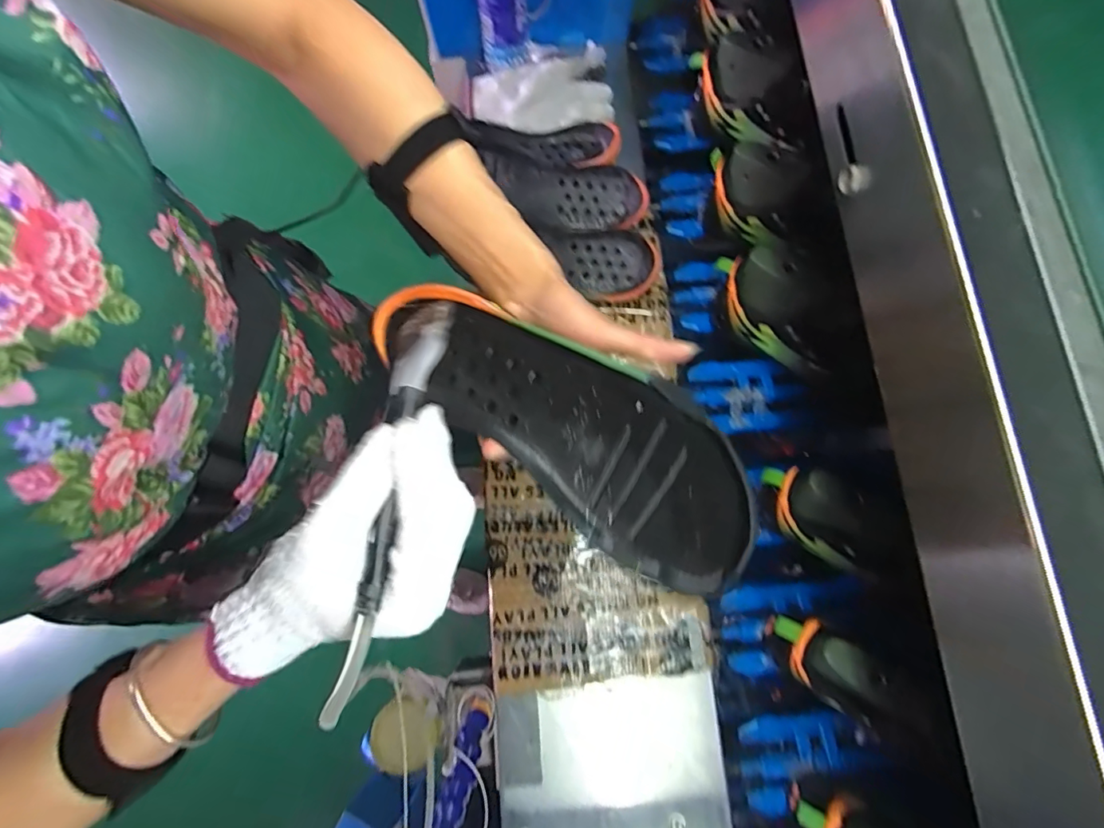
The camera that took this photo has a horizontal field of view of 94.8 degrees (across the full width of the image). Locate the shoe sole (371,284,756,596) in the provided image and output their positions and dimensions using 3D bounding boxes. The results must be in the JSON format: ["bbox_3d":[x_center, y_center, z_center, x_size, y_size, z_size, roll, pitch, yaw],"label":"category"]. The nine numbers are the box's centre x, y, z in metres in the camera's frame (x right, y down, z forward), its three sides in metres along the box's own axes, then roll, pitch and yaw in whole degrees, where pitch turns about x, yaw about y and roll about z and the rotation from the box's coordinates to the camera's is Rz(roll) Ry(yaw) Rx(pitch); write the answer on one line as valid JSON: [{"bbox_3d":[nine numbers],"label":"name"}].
[{"bbox_3d":[0.005,0.000,0.313,0.254,0.044,0.090,35,78,18],"label":"shoe sole"}]

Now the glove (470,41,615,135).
[{"bbox_3d":[-0.014,-0.453,0.697,0.192,0.039,0.144,-9,74,-1],"label":"glove"}]

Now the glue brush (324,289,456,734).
[{"bbox_3d":[-0.086,0.040,0.269,0.031,0.021,0.216,7,73,3],"label":"glue brush"}]

